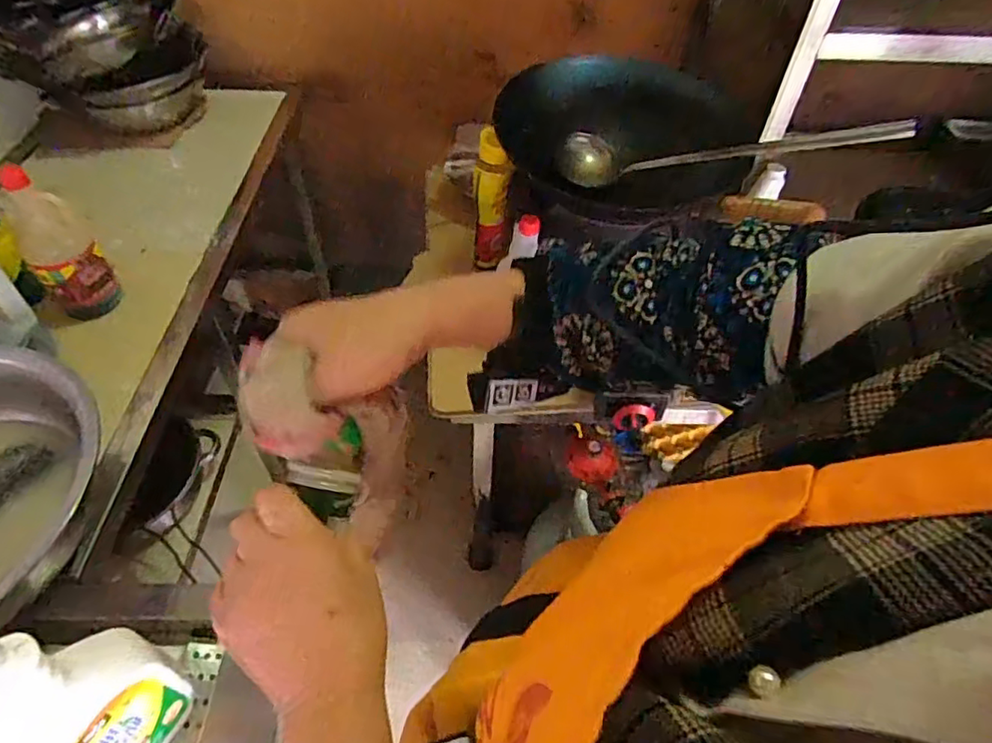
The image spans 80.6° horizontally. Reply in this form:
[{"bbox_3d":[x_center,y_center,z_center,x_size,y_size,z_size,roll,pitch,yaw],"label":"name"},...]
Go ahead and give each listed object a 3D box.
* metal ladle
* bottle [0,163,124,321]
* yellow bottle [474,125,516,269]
[{"bbox_3d":[0.321,-0.328,0.853,0.475,0.064,0.088,4,47,28],"label":"metal ladle"},{"bbox_3d":[-0.577,-0.162,0.775,0.079,0.193,0.060,-36,59,-28],"label":"bottle"},{"bbox_3d":[-0.007,-0.280,0.988,0.060,0.231,0.046,-3,50,-4],"label":"yellow bottle"}]

